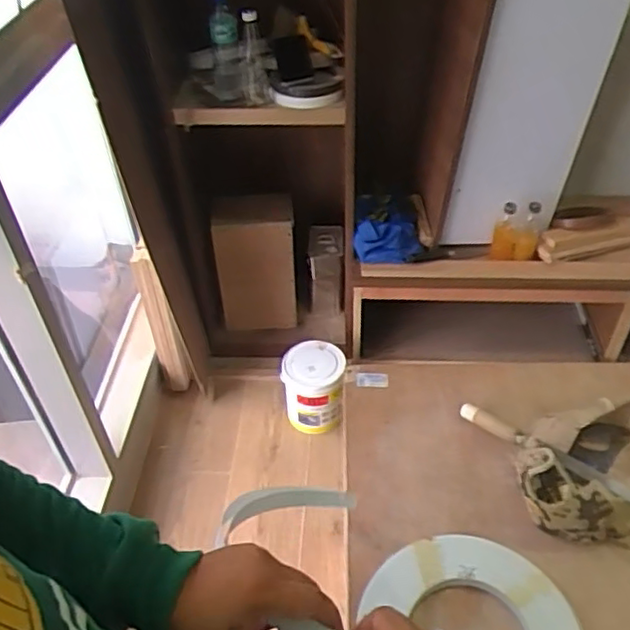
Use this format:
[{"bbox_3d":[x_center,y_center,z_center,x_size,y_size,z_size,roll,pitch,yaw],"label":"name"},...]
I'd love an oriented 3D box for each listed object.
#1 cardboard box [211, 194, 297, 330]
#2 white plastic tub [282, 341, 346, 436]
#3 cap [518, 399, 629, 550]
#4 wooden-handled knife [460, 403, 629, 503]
[{"bbox_3d":[-0.176,-0.154,1.889,0.235,0.406,0.174,-6,43,-4],"label":"cardboard box"},{"bbox_3d":[-0.004,0.197,1.770,0.177,0.185,0.181,2,43,5],"label":"white plastic tub"},{"bbox_3d":[0.386,0.212,0.881,0.168,0.174,0.170,-1,43,1],"label":"cap"},{"bbox_3d":[0.337,0.201,0.935,0.033,0.031,0.303,-27,33,-29],"label":"wooden-handled knife"}]

